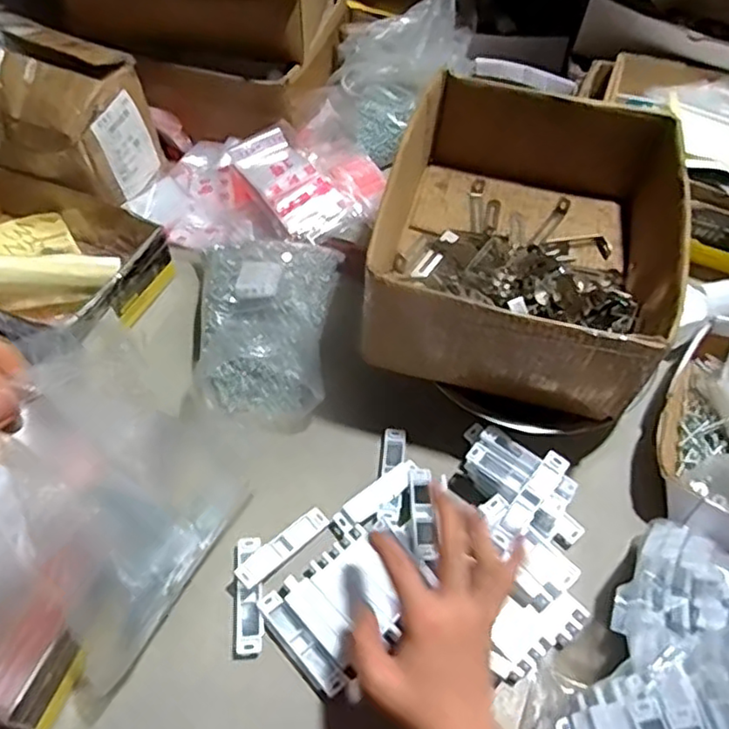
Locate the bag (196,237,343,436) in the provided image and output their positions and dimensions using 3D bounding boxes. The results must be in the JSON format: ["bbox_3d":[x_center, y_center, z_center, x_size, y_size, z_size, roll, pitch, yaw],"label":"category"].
[{"bbox_3d":[-0.106,-0.050,0.688,0.142,0.084,0.215,3,55,-1],"label":"bag"}]

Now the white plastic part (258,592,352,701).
[{"bbox_3d":[-0.051,0.226,0.530,0.020,0.005,0.094,-36,64,-25],"label":"white plastic part"}]

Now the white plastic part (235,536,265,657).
[{"bbox_3d":[-0.098,0.193,0.551,0.022,0.007,0.098,-3,55,-6],"label":"white plastic part"}]

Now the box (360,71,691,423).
[{"bbox_3d":[0.154,-0.128,0.625,0.251,0.103,0.303,16,55,7],"label":"box"}]

